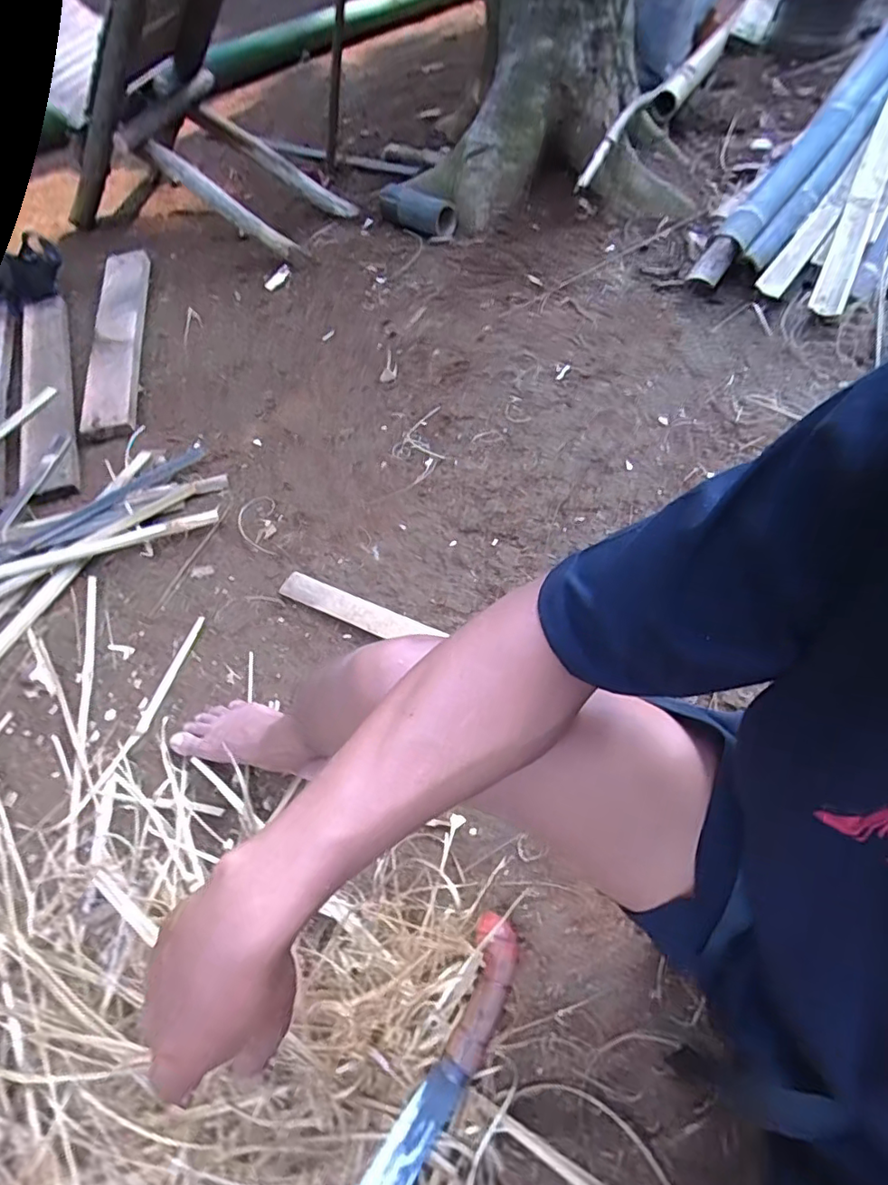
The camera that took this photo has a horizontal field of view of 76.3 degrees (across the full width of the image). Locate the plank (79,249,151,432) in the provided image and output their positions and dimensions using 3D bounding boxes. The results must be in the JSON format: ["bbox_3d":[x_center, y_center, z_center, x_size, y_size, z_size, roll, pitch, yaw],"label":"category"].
[{"bbox_3d":[-0.796,-0.642,1.387,0.119,0.030,0.748,-15,58,-2],"label":"plank"}]

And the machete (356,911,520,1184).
[{"bbox_3d":[-0.021,0.481,0.523,0.054,0.021,0.347,25,61,20],"label":"machete"}]

